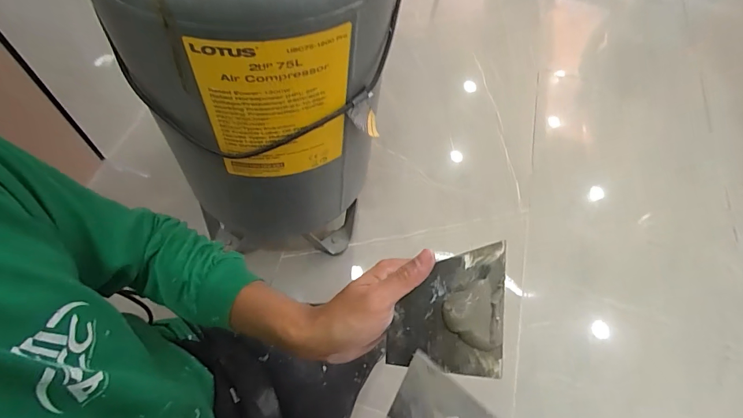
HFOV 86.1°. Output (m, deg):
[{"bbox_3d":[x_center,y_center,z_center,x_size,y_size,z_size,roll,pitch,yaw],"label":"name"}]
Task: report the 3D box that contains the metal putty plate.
[{"bbox_3d":[0.063,0.085,0.337,0.094,0.015,0.107,2,88,11],"label":"metal putty plate"}]

